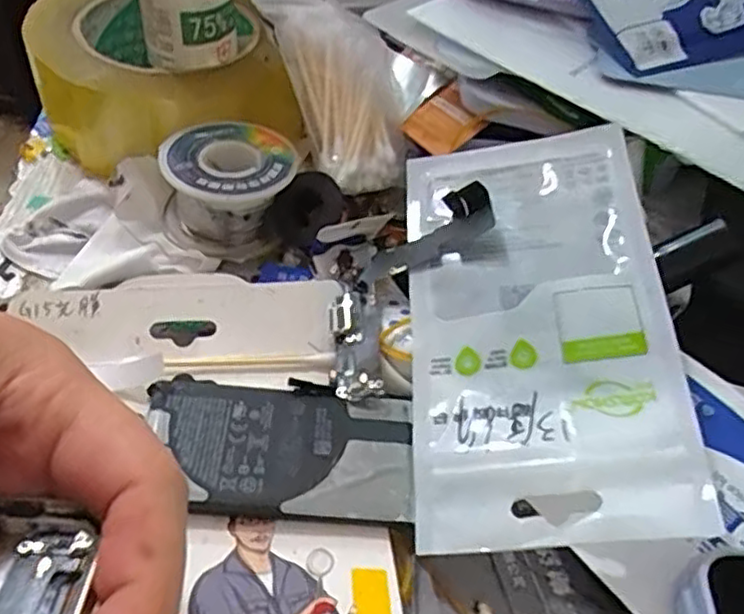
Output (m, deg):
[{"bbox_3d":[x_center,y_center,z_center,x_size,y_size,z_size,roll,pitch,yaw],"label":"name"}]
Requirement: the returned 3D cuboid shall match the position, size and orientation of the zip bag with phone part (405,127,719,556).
[{"bbox_3d":[0.051,-0.002,0.219,0.079,0.011,0.148,-9,55,14],"label":"zip bag with phone part"}]

